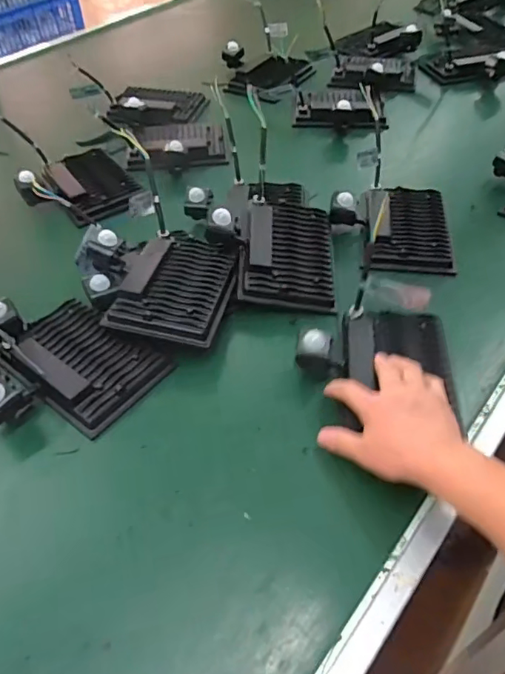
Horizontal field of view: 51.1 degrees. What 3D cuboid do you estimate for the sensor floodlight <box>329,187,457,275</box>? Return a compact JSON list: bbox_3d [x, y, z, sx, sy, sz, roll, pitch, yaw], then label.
[{"bbox_3d":[0.198,-0.161,0.763,0.167,0.073,0.195,5,48,7],"label":"sensor floodlight"}]

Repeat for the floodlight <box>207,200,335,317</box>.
[{"bbox_3d":[0.027,-0.127,0.694,0.161,0.085,0.170,0,48,2],"label":"floodlight"}]

